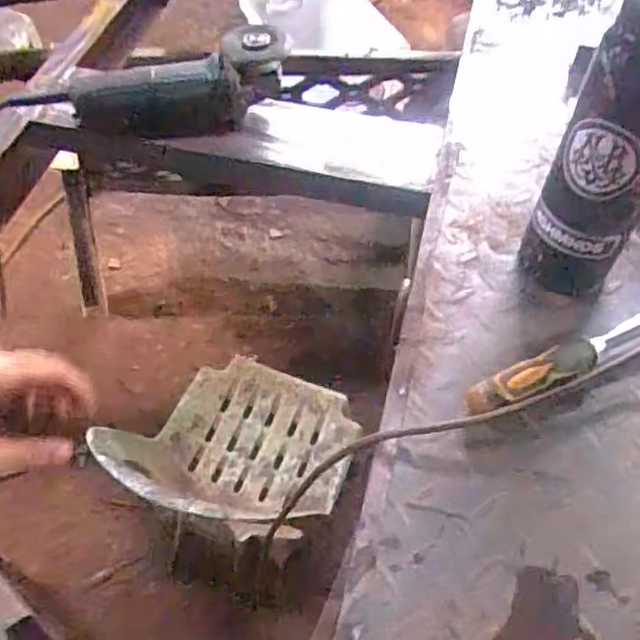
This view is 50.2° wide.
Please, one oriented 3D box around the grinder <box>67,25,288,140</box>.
[{"bbox_3d":[-0.158,-0.266,0.800,0.258,0.093,0.073,-12,53,4],"label":"grinder"}]

